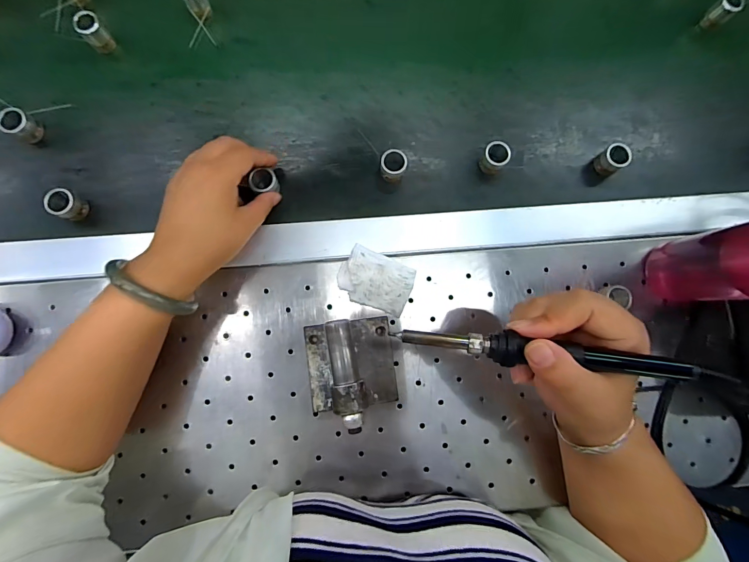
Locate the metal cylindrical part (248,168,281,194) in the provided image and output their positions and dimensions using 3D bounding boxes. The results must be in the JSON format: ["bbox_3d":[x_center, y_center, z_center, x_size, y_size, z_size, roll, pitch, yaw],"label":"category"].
[{"bbox_3d":[-0.106,-0.095,0.363,0.025,0.023,0.021,4,83,-3],"label":"metal cylindrical part"}]

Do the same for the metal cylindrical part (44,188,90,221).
[{"bbox_3d":[-0.293,-0.072,0.357,0.025,0.026,0.025,0,84,-4],"label":"metal cylindrical part"}]

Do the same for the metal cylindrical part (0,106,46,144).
[{"bbox_3d":[-0.342,-0.150,0.363,0.024,0.026,0.024,0,84,-4],"label":"metal cylindrical part"}]

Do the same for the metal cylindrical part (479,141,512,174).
[{"bbox_3d":[0.120,-0.122,0.372,0.024,0.023,0.024,0,84,-4],"label":"metal cylindrical part"}]

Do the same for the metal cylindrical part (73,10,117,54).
[{"bbox_3d":[-0.277,-0.246,0.370,0.024,0.028,0.022,0,84,-4],"label":"metal cylindrical part"}]

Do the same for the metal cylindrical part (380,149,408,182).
[{"bbox_3d":[0.018,-0.113,0.370,0.025,0.024,0.025,0,84,-4],"label":"metal cylindrical part"}]

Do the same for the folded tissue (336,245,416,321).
[{"bbox_3d":[0.001,0.000,0.358,0.069,0.015,0.050,24,83,-1],"label":"folded tissue"}]

